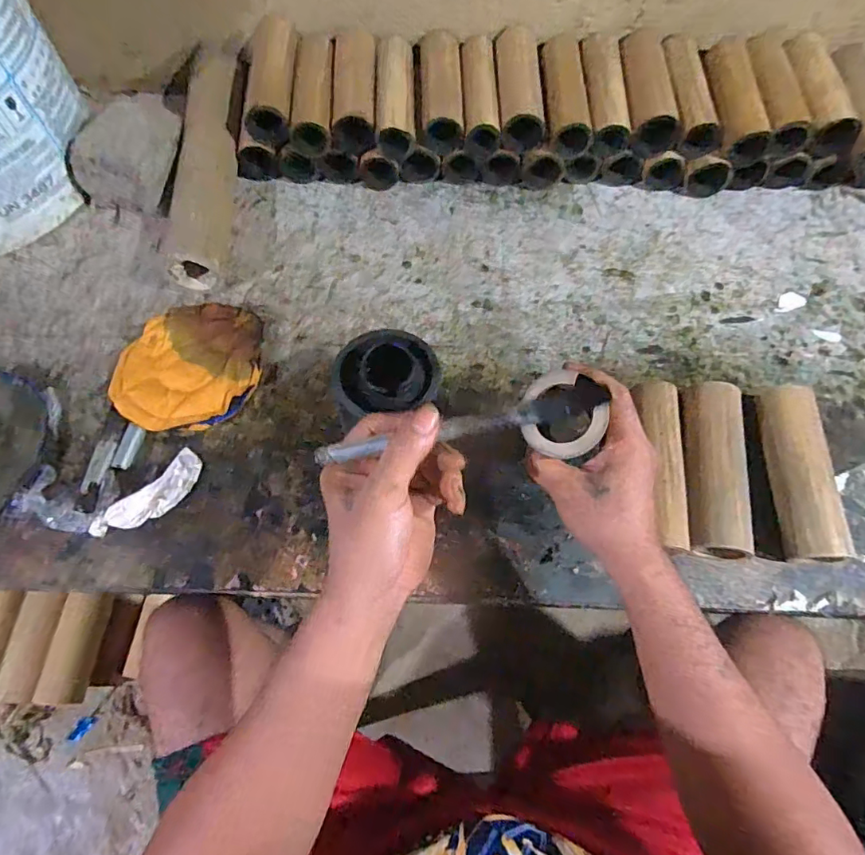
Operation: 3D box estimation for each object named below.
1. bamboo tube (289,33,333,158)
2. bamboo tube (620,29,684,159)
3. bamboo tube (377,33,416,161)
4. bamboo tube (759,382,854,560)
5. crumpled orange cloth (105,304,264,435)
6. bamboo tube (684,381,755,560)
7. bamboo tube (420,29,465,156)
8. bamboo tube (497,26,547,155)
[{"bbox_3d":[-0.157,-0.450,0.681,0.056,0.045,0.170,0,77,-1],"label":"bamboo tube"},{"bbox_3d":[0.282,-0.451,0.677,0.066,0.051,0.178,1,64,-1],"label":"bamboo tube"},{"bbox_3d":[-0.048,-0.448,0.689,0.048,0.054,0.179,-1,65,-2],"label":"bamboo tube"},{"bbox_3d":[0.377,0.047,0.521,0.057,0.053,0.179,5,64,1],"label":"bamboo tube"},{"bbox_3d":[-0.276,-0.071,0.579,0.150,0.021,0.160,0,64,-1],"label":"crumpled orange cloth"},{"bbox_3d":[0.290,0.039,0.521,0.059,0.047,0.180,8,65,3],"label":"bamboo tube"},{"bbox_3d":[0.013,-0.457,0.691,0.059,0.054,0.170,-1,65,-2],"label":"bamboo tube"},{"bbox_3d":[0.116,-0.456,0.684,0.056,0.054,0.175,0,64,-1],"label":"bamboo tube"}]

